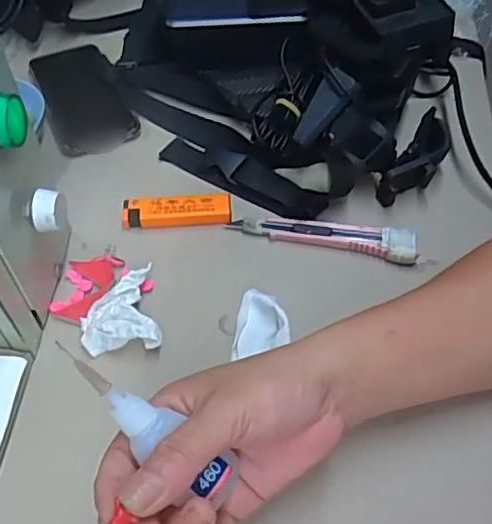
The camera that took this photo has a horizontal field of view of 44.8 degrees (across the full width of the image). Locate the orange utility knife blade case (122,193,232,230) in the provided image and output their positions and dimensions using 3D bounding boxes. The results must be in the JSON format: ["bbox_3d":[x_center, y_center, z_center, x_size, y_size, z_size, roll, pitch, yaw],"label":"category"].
[{"bbox_3d":[-0.052,-0.038,0.451,0.080,0.016,0.021,-3,54,-1],"label":"orange utility knife blade case"}]

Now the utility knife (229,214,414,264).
[{"bbox_3d":[0.057,-0.022,0.440,0.134,0.014,0.023,12,55,10],"label":"utility knife"}]

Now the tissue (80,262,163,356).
[{"bbox_3d":[-0.083,0.034,0.389,0.049,0.020,0.053,-8,55,-5],"label":"tissue"}]

